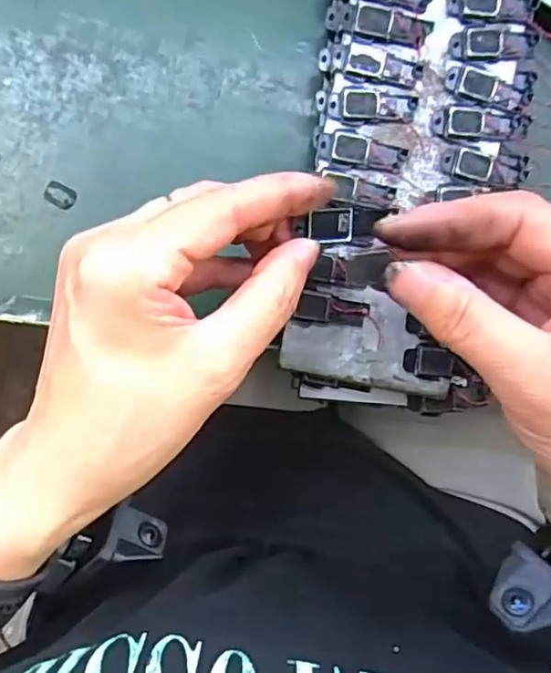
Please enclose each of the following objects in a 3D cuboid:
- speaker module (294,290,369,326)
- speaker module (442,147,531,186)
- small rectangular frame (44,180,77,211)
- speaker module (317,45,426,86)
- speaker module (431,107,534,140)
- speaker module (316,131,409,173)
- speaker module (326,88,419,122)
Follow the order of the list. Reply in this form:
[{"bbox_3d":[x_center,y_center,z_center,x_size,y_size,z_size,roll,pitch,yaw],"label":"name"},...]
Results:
[{"bbox_3d":[0.027,-0.012,0.279,0.031,0.004,0.013,12,92,-3],"label":"speaker module"},{"bbox_3d":[0.096,-0.077,0.278,0.040,0.004,0.015,8,92,-3],"label":"speaker module"},{"bbox_3d":[-0.104,-0.068,0.297,0.014,0.004,0.011,27,91,-3],"label":"small rectangular frame"},{"bbox_3d":[0.043,-0.121,0.272,0.046,0.004,0.011,10,92,-3],"label":"speaker module"},{"bbox_3d":[0.095,-0.096,0.277,0.045,0.004,0.014,3,92,-3],"label":"speaker module"},{"bbox_3d":[0.039,-0.083,0.275,0.040,0.004,0.014,6,92,-3],"label":"speaker module"},{"bbox_3d":[0.044,-0.103,0.274,0.040,0.005,0.014,4,92,-3],"label":"speaker module"}]

